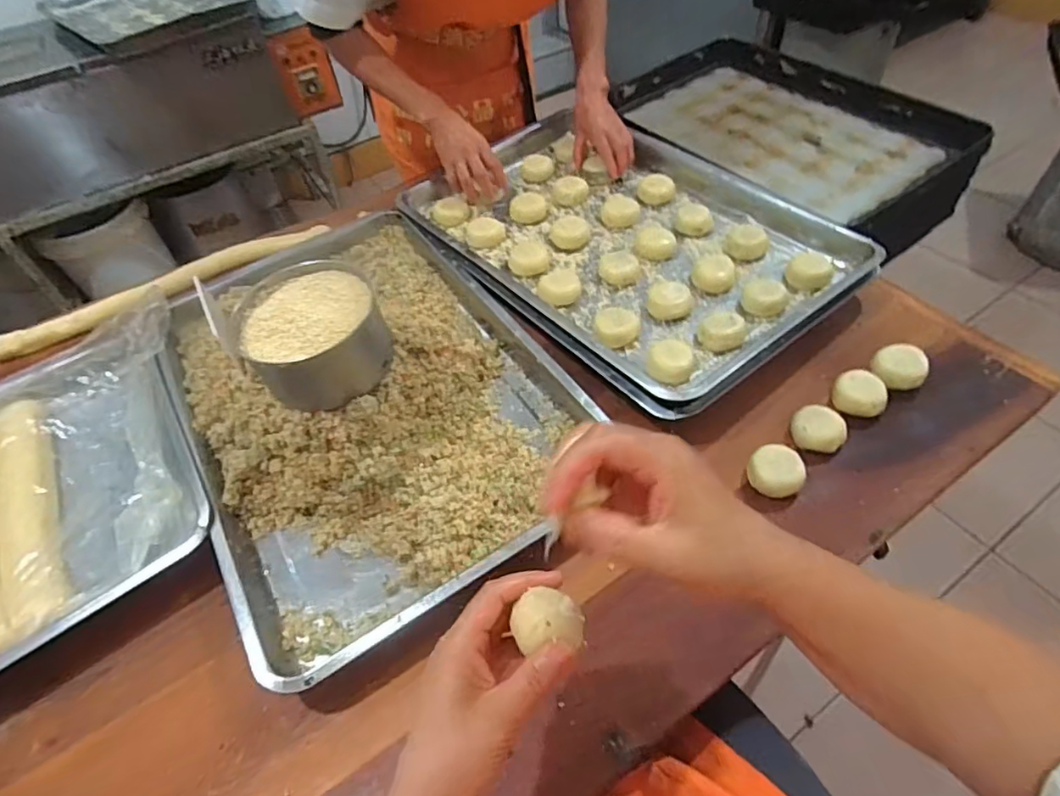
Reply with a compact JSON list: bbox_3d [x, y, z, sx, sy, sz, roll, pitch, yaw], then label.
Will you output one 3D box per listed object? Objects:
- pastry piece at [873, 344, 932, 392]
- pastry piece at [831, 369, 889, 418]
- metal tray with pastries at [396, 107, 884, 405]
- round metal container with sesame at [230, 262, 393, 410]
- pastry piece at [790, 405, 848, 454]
[{"bbox_3d":[0.419,-0.035,0.640,0.045,0.031,0.054,-39,57,-24],"label":"pastry piece"},{"bbox_3d":[0.364,-0.005,0.624,0.054,0.029,0.044,31,60,28],"label":"pastry piece"},{"bbox_3d":[0.119,-0.236,0.813,0.397,0.050,0.598,-35,54,-22],"label":"metal tray with pastries"},{"bbox_3d":[-0.219,-0.068,0.578,0.131,0.064,0.144,-3,50,4],"label":"round metal container with sesame"},{"bbox_3d":[0.307,0.035,0.605,0.055,0.037,0.047,31,60,28],"label":"pastry piece"}]

